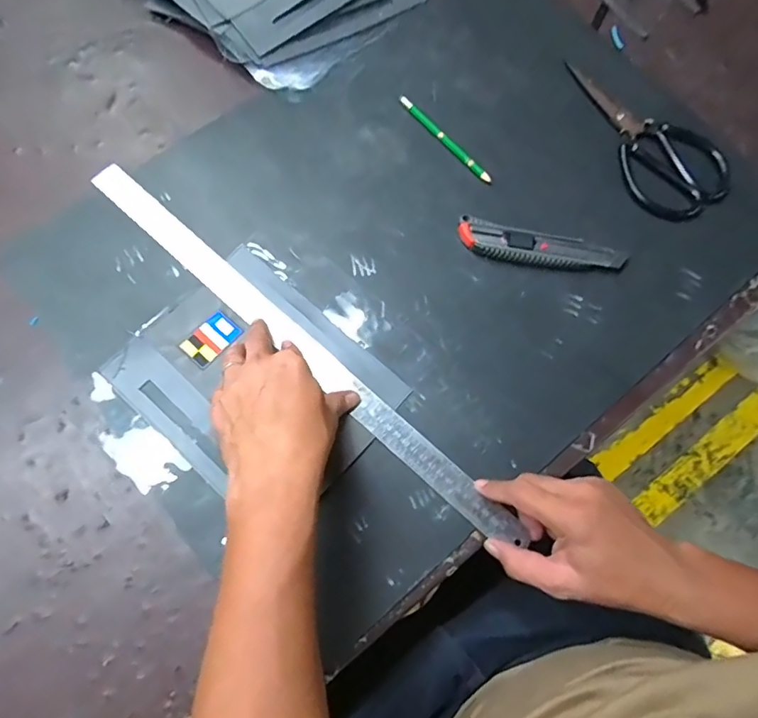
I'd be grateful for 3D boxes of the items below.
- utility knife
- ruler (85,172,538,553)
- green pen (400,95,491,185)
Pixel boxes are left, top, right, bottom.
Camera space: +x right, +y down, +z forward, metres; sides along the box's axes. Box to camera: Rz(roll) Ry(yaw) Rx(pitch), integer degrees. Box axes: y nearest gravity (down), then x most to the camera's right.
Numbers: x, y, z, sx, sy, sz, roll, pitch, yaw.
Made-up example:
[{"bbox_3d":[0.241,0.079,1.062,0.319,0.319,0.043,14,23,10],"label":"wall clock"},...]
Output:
[{"bbox_3d":[0.156,-0.106,0.474,0.159,0.015,0.036,13,73,1],"label":"utility knife"},{"bbox_3d":[-0.078,-0.016,0.447,0.513,0.004,0.030,41,76,9],"label":"ruler"},{"bbox_3d":[0.069,-0.234,0.515,0.011,0.005,0.137,-37,78,-12],"label":"green pen"}]

